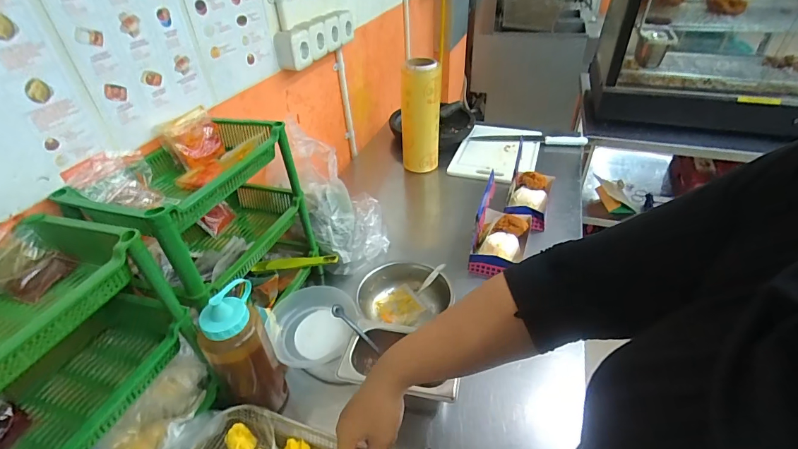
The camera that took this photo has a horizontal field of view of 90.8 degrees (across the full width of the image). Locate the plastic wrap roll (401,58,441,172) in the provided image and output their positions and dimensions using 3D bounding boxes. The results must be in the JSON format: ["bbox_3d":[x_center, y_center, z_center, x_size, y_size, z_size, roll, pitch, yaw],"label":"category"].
[{"bbox_3d":[0.064,-0.292,1.139,0.094,0.342,0.098,-2,38,1],"label":"plastic wrap roll"}]

